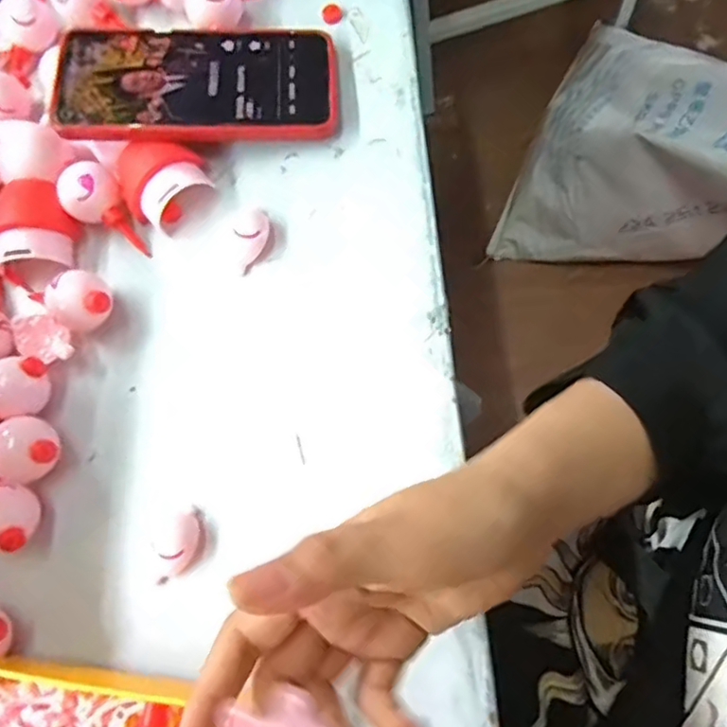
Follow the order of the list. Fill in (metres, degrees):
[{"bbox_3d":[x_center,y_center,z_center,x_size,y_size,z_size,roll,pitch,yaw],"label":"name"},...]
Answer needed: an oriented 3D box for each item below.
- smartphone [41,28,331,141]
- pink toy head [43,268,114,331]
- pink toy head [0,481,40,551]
[{"bbox_3d":[-0.099,-0.167,0.376,0.164,0.013,0.077,-1,71,-3],"label":"smartphone"},{"bbox_3d":[-0.158,-0.033,0.354,0.032,0.034,0.030,-2,74,8],"label":"pink toy head"},{"bbox_3d":[-0.188,0.080,0.324,0.030,0.026,0.031,0,73,2],"label":"pink toy head"}]

